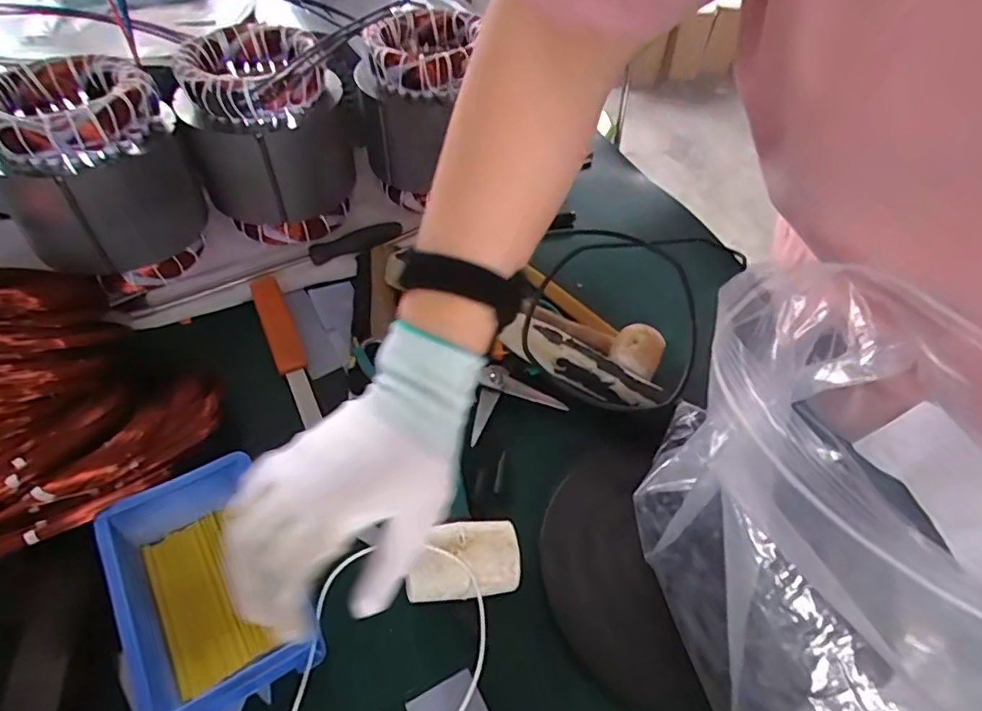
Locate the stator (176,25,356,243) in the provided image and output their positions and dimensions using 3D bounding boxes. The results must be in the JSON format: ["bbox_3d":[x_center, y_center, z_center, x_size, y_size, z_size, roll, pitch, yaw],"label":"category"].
[{"bbox_3d":[-0.227,-0.230,0.611,0.147,0.173,0.142,-2,51,-8],"label":"stator"}]

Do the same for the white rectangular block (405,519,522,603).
[{"bbox_3d":[-0.018,0.136,0.386,0.072,0.034,0.046,-1,51,-7],"label":"white rectangular block"}]

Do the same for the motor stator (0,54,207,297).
[{"bbox_3d":[-0.371,-0.168,0.545,0.154,0.175,0.140,-29,59,-26],"label":"motor stator"}]

